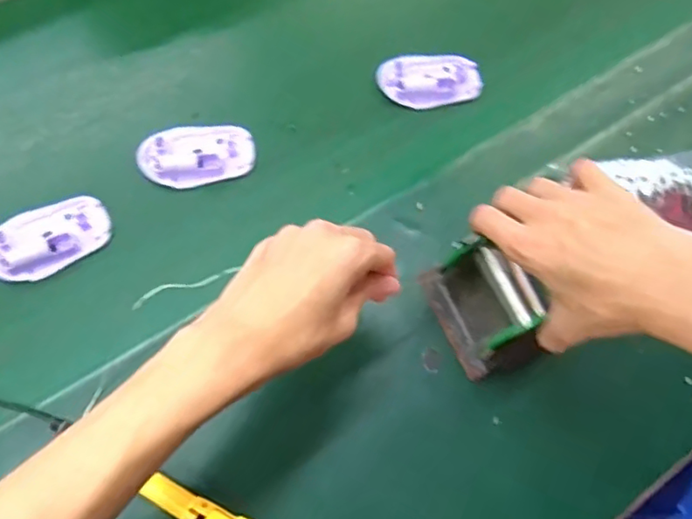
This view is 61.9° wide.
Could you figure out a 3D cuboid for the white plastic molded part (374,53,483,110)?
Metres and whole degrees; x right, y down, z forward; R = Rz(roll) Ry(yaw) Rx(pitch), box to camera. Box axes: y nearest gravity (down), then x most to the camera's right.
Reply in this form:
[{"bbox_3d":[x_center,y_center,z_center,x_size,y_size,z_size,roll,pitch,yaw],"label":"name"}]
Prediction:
[{"bbox_3d":[0.082,-0.175,0.554,0.096,0.013,0.061,-16,70,-9],"label":"white plastic molded part"}]

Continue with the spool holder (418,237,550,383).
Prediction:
[{"bbox_3d":[0.107,0.034,0.432,0.057,0.076,0.095,-23,71,-11],"label":"spool holder"}]

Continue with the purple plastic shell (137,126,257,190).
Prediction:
[{"bbox_3d":[-0.133,-0.095,0.519,0.099,0.019,0.063,-8,69,-6],"label":"purple plastic shell"}]

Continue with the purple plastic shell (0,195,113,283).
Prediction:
[{"bbox_3d":[-0.248,-0.018,0.479,0.098,0.014,0.059,-28,72,-13],"label":"purple plastic shell"}]

